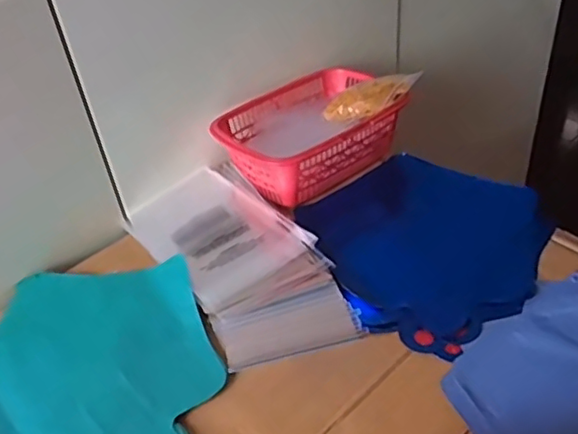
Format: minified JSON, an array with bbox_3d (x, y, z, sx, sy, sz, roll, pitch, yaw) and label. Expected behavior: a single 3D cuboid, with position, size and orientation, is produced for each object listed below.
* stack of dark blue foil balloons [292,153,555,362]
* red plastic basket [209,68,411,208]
[{"bbox_3d":[0.136,0.015,0.609,0.224,0.010,0.229,-28,44,-23],"label":"stack of dark blue foil balloons"},{"bbox_3d":[0.024,-0.102,0.716,0.213,0.067,0.146,-30,45,-25],"label":"red plastic basket"}]

